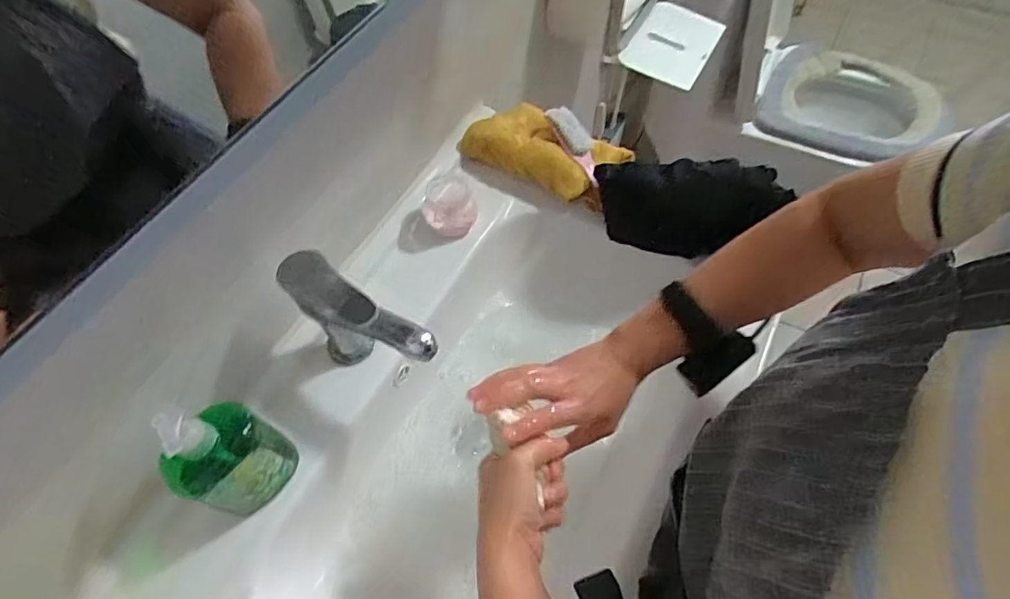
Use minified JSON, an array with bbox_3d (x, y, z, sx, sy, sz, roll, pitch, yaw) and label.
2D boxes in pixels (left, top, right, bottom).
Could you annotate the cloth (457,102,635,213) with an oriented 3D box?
[{"bbox_3d":[0.057,-0.203,0.728,0.214,0.051,0.119,23,64,18],"label":"cloth"}]

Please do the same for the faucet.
[{"bbox_3d":[-0.132,0.035,0.529,0.146,0.166,0.049,28,65,19],"label":"faucet"}]

